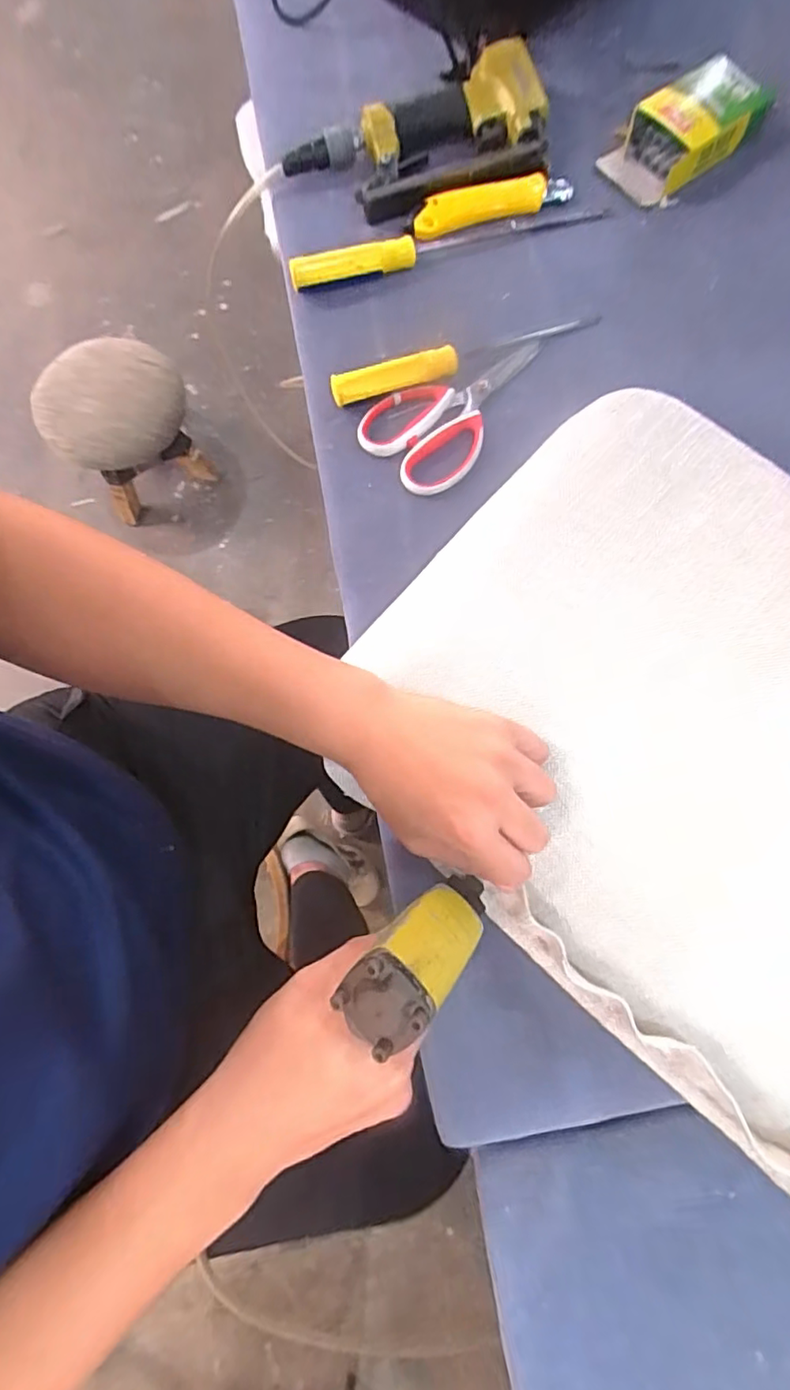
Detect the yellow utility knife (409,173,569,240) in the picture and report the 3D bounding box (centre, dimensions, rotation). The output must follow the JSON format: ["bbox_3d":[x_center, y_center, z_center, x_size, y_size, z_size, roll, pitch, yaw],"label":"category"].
[{"bbox_3d":[0.091,-0.465,0.547,0.151,0.014,0.031,-19,78,-3],"label":"yellow utility knife"}]

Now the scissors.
[{"bbox_3d":[0.059,-0.258,0.512,0.183,0.010,0.099,-44,81,-8],"label":"scissors"}]

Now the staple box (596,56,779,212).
[{"bbox_3d":[0.276,-0.543,0.552,0.156,0.037,0.091,-39,80,-7],"label":"staple box"}]

